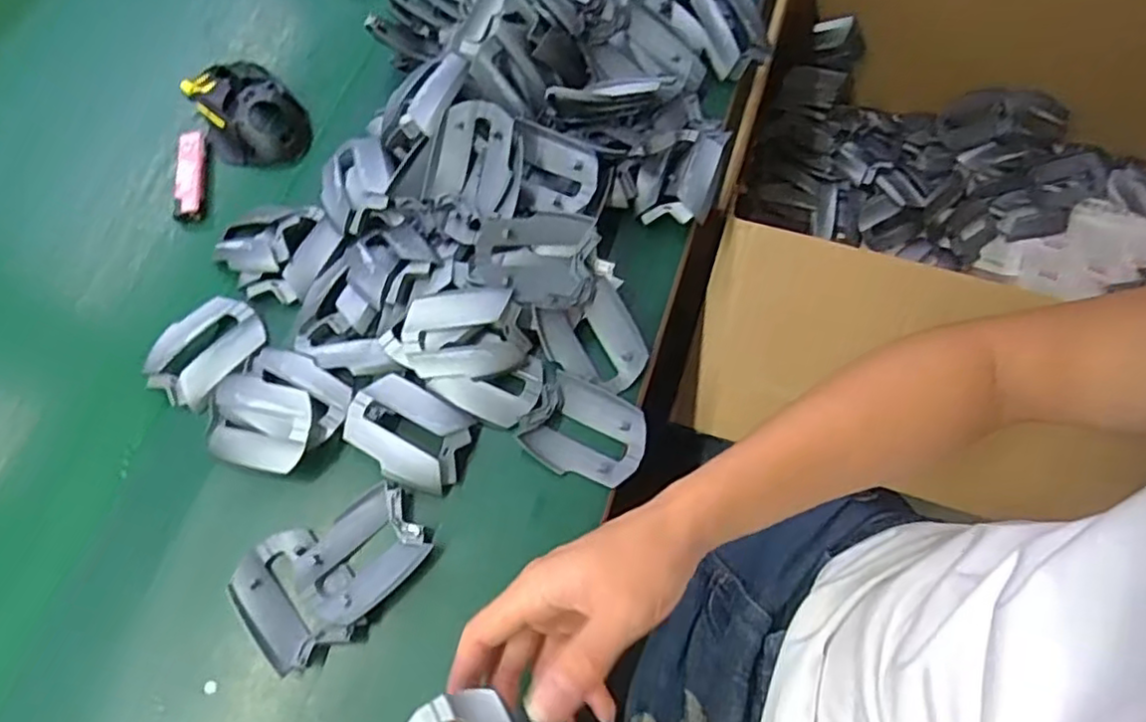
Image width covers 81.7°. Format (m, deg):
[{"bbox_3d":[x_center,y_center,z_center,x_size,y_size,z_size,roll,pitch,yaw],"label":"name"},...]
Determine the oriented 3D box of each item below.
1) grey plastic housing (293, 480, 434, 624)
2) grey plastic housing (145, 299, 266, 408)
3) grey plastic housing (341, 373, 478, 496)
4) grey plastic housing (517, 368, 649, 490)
[{"bbox_3d":[-0.130,0.121,0.410,0.080,0.019,0.057,-40,72,-14],"label":"grey plastic housing"},{"bbox_3d":[-0.251,-0.007,0.454,0.056,0.012,0.078,38,73,15],"label":"grey plastic housing"},{"bbox_3d":[-0.108,0.048,0.436,0.077,0.025,0.057,27,70,11],"label":"grey plastic housing"},{"bbox_3d":[0.011,0.048,0.440,0.073,0.014,0.061,26,70,11],"label":"grey plastic housing"}]

